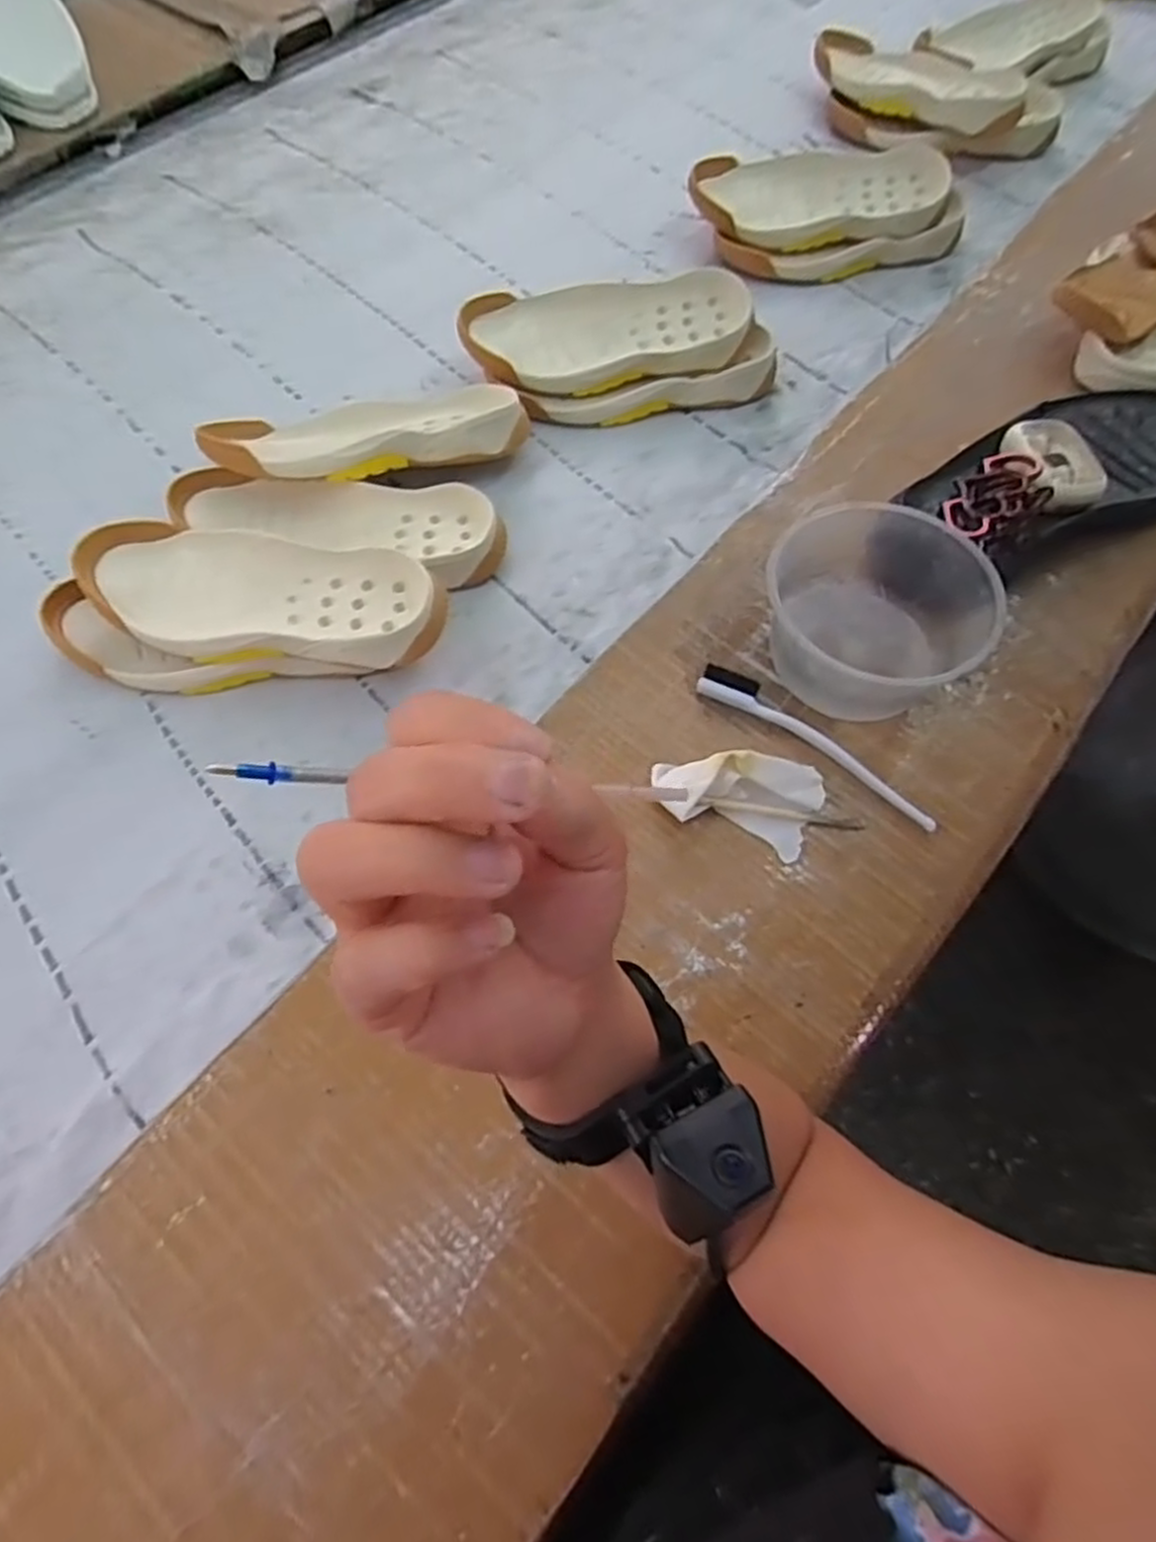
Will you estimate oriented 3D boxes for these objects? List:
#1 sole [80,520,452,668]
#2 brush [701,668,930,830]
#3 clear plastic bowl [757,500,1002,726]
[{"bbox_3d":[-0.217,-0.120,0.521,0.258,0.035,0.096,13,65,6],"label":"sole"},{"bbox_3d":[0.151,-0.017,0.492,0.168,0.013,0.023,35,69,16],"label":"brush"},{"bbox_3d":[0.189,-0.098,0.492,0.143,0.084,0.133,0,64,0],"label":"clear plastic bowl"}]

